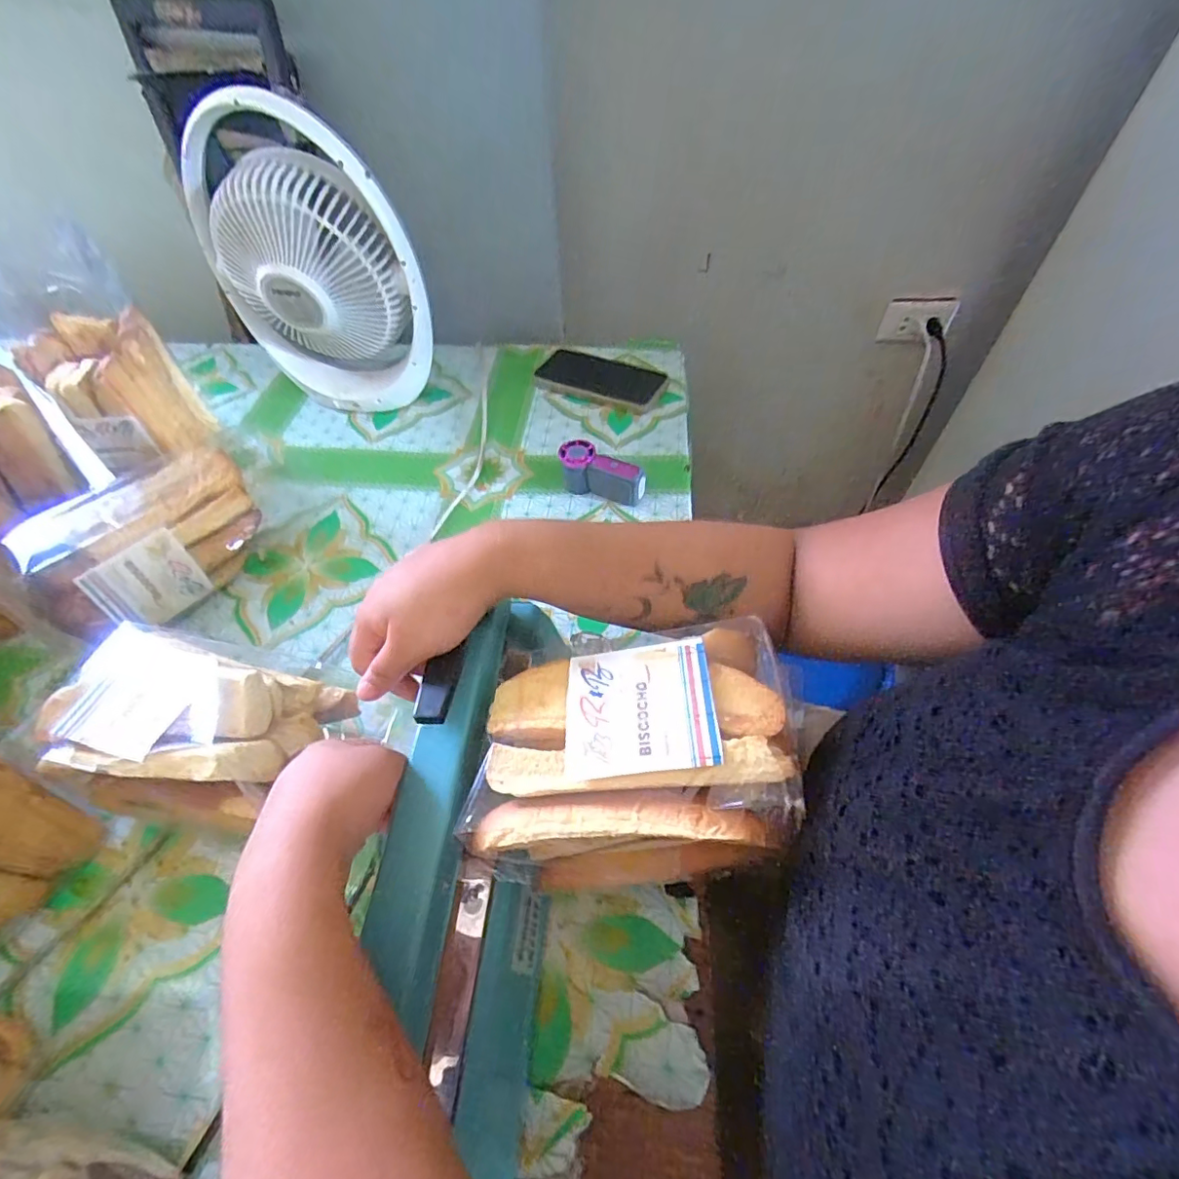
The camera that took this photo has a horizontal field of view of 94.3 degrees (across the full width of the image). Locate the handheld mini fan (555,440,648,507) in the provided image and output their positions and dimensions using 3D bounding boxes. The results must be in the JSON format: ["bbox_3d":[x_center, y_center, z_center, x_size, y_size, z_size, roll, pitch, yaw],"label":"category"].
[{"bbox_3d":[0.013,-0.119,0.568,0.090,0.046,0.031,23,57,18],"label":"handheld mini fan"}]

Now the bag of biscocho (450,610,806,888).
[{"bbox_3d":[0.020,0.077,0.270,0.158,0.039,0.117,-5,53,-2],"label":"bag of biscocho"}]

